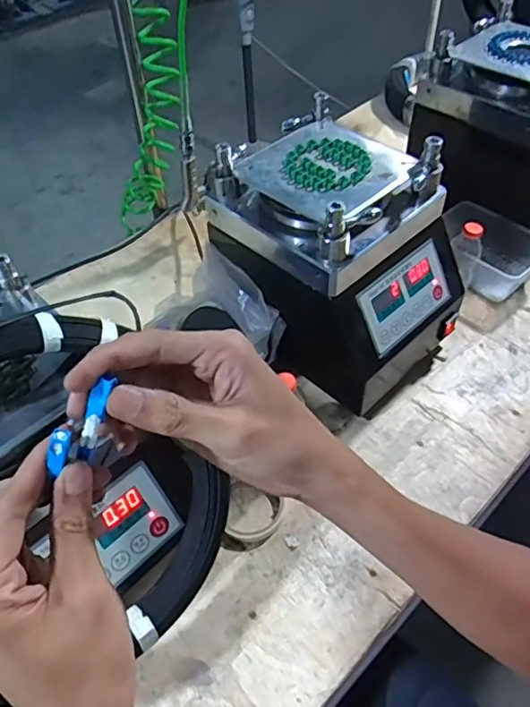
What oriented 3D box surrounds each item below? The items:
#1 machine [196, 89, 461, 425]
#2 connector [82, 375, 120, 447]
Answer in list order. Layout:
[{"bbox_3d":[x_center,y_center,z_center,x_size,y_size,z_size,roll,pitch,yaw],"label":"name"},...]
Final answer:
[{"bbox_3d":[0.101,-0.120,0.741,0.220,0.286,0.264,-36,57,-24],"label":"machine"},{"bbox_3d":[-0.081,0.028,0.268,0.009,0.006,0.034,22,98,20],"label":"connector"}]

